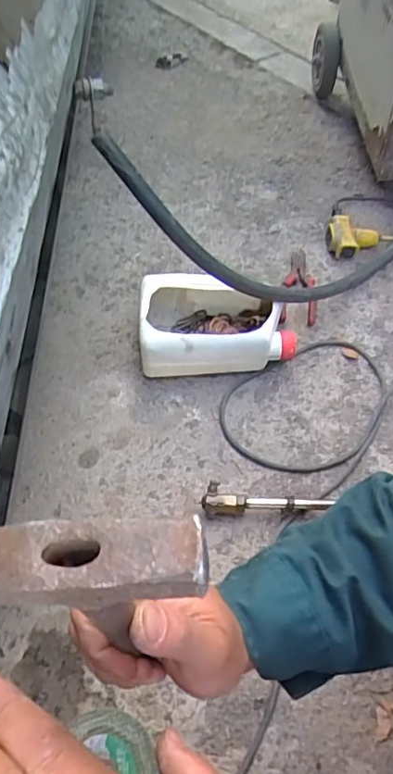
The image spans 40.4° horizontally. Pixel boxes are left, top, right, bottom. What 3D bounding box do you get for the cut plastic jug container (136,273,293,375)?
[{"bbox_3d":[0.026,-0.097,0.817,0.214,0.097,0.148,-4,56,-1],"label":"cut plastic jug container"}]

